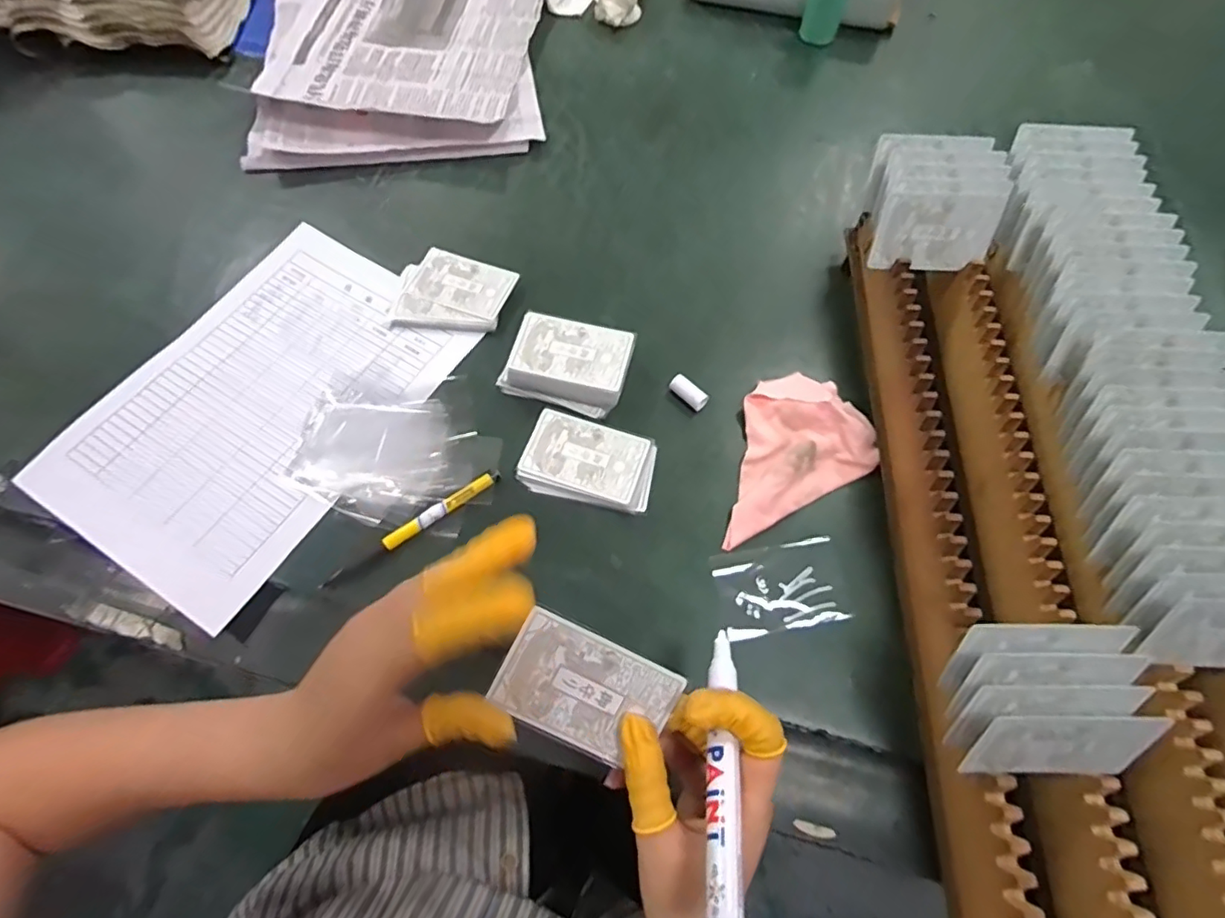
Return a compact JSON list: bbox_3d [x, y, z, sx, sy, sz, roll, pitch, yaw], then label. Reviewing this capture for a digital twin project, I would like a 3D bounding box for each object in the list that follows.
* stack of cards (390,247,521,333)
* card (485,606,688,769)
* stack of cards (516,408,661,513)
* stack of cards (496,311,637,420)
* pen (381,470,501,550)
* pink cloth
[{"bbox_3d":[-0.136,-0.140,0.485,0.091,0.009,0.077,17,67,7],"label":"stack of cards"},{"bbox_3d":[-0.012,0.114,0.281,0.084,0.004,0.053,27,91,-4],"label":"card"},{"bbox_3d":[-0.017,0.002,0.421,0.095,0.007,0.062,15,66,7],"label":"stack of cards"},{"bbox_3d":[-0.033,-0.074,0.445,0.091,0.030,0.065,18,67,8],"label":"stack of cards"},{"bbox_3d":[-0.120,0.034,0.403,0.089,0.007,0.013,-34,70,-14],"label":"pen"},{"bbox_3d":[0.123,-0.010,0.423,0.137,0.018,0.094,-26,68,-12],"label":"pink cloth"}]

